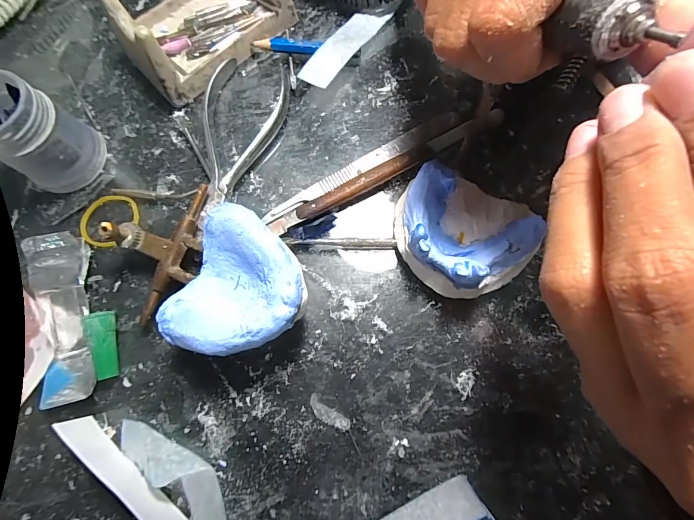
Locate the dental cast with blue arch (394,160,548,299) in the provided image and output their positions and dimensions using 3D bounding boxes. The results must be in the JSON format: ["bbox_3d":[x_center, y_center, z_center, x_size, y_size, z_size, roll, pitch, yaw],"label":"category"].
[{"bbox_3d":[0.057,-0.012,0.177,0.067,0.036,0.058,21,76,7],"label":"dental cast with blue arch"}]

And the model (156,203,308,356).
[{"bbox_3d":[-0.046,0.016,0.168,0.058,0.046,0.062,0,76,0],"label":"model"}]

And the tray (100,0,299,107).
[{"bbox_3d":[-0.092,-0.153,0.214,0.097,0.042,0.069,-42,78,-9],"label":"tray"}]

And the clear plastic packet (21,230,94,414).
[{"bbox_3d":[-0.147,0.029,0.183,0.026,0.013,0.086,-13,75,-2],"label":"clear plastic packet"}]

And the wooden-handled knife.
[{"bbox_3d":[0.025,-0.051,0.202,0.146,0.008,0.012,-28,76,-6],"label":"wooden-handled knife"}]

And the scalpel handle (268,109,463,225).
[{"bbox_3d":[0.010,-0.055,0.205,0.129,0.005,0.012,-29,76,-6],"label":"scalpel handle"}]

